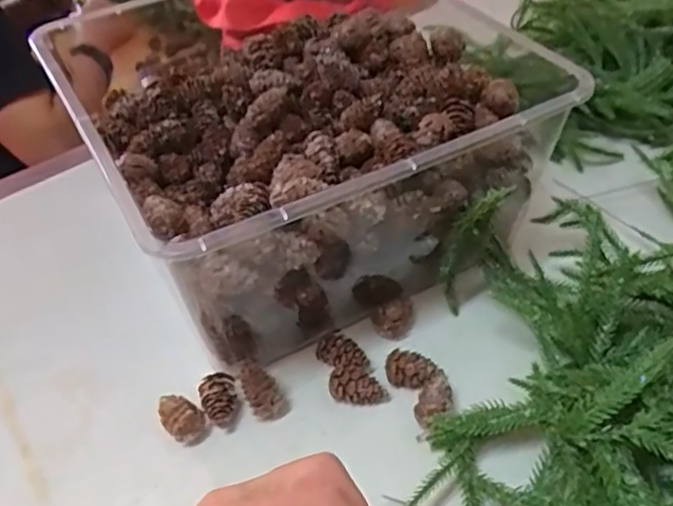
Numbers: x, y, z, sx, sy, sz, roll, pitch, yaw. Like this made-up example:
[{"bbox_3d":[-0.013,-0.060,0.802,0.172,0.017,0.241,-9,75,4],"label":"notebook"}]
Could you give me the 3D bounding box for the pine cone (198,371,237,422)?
[{"bbox_3d":[-0.074,0.092,0.416,0.022,0.019,0.027,-14,46,-9],"label":"pine cone"}]

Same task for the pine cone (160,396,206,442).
[{"bbox_3d":[-0.096,0.101,0.407,0.022,0.024,0.028,-27,49,-20],"label":"pine cone"}]

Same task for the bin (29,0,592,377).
[{"bbox_3d":[-0.018,-0.071,0.481,0.279,0.136,0.254,-25,49,-19],"label":"bin"}]

